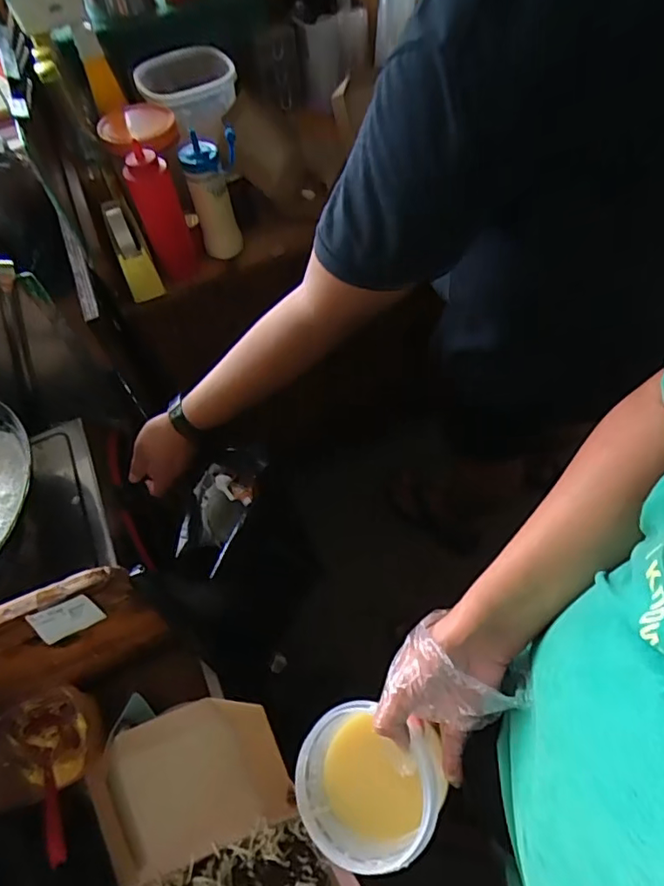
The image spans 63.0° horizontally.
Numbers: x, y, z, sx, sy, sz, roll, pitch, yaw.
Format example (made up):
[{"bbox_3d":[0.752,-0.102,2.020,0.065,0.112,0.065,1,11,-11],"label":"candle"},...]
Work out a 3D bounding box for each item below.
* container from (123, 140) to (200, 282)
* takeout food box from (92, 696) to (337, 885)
[{"bbox_3d":[-0.271,-0.359,0.868,0.065,0.188,0.065,-15,58,-5],"label":"container"},{"bbox_3d":[-0.119,0.383,0.512,0.193,0.096,0.238,-22,59,-9],"label":"takeout food box"}]

